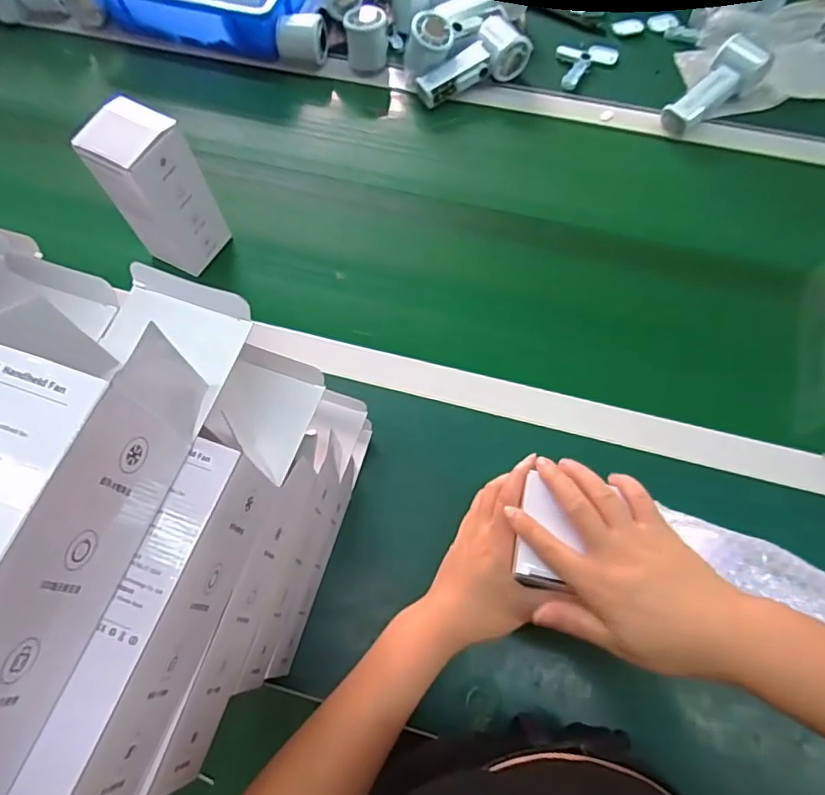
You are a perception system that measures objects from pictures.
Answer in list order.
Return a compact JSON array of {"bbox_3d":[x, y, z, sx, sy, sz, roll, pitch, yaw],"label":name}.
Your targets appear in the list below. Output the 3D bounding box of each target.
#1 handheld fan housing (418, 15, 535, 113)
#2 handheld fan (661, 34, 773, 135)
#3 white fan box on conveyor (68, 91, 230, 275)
[{"bbox_3d":[0.079,-0.457,0.746,0.159,0.053,0.066,-27,70,2],"label":"handheld fan housing"},{"bbox_3d":[0.396,-0.409,0.724,0.154,0.048,0.063,-39,73,-1],"label":"handheld fan"},{"bbox_3d":[-0.270,-0.216,0.582,0.071,0.161,0.083,31,69,11],"label":"white fan box on conveyor"}]

